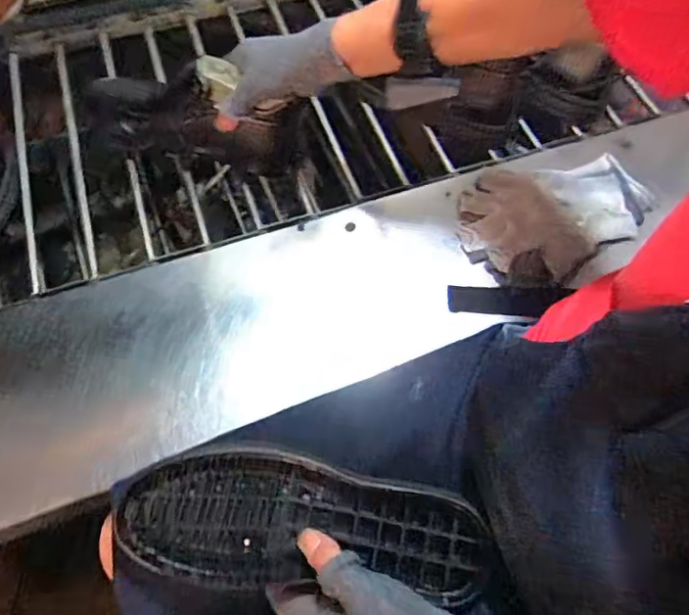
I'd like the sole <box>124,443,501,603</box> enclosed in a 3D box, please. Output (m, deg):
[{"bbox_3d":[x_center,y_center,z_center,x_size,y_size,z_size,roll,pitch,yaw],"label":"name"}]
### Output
[{"bbox_3d":[-0.033,0.168,0.449,0.281,0.029,0.101,4,64,5],"label":"sole"}]

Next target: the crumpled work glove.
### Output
[{"bbox_3d":[0.237,-0.111,0.664,0.217,0.025,0.148,-29,68,-15],"label":"crumpled work glove"}]

